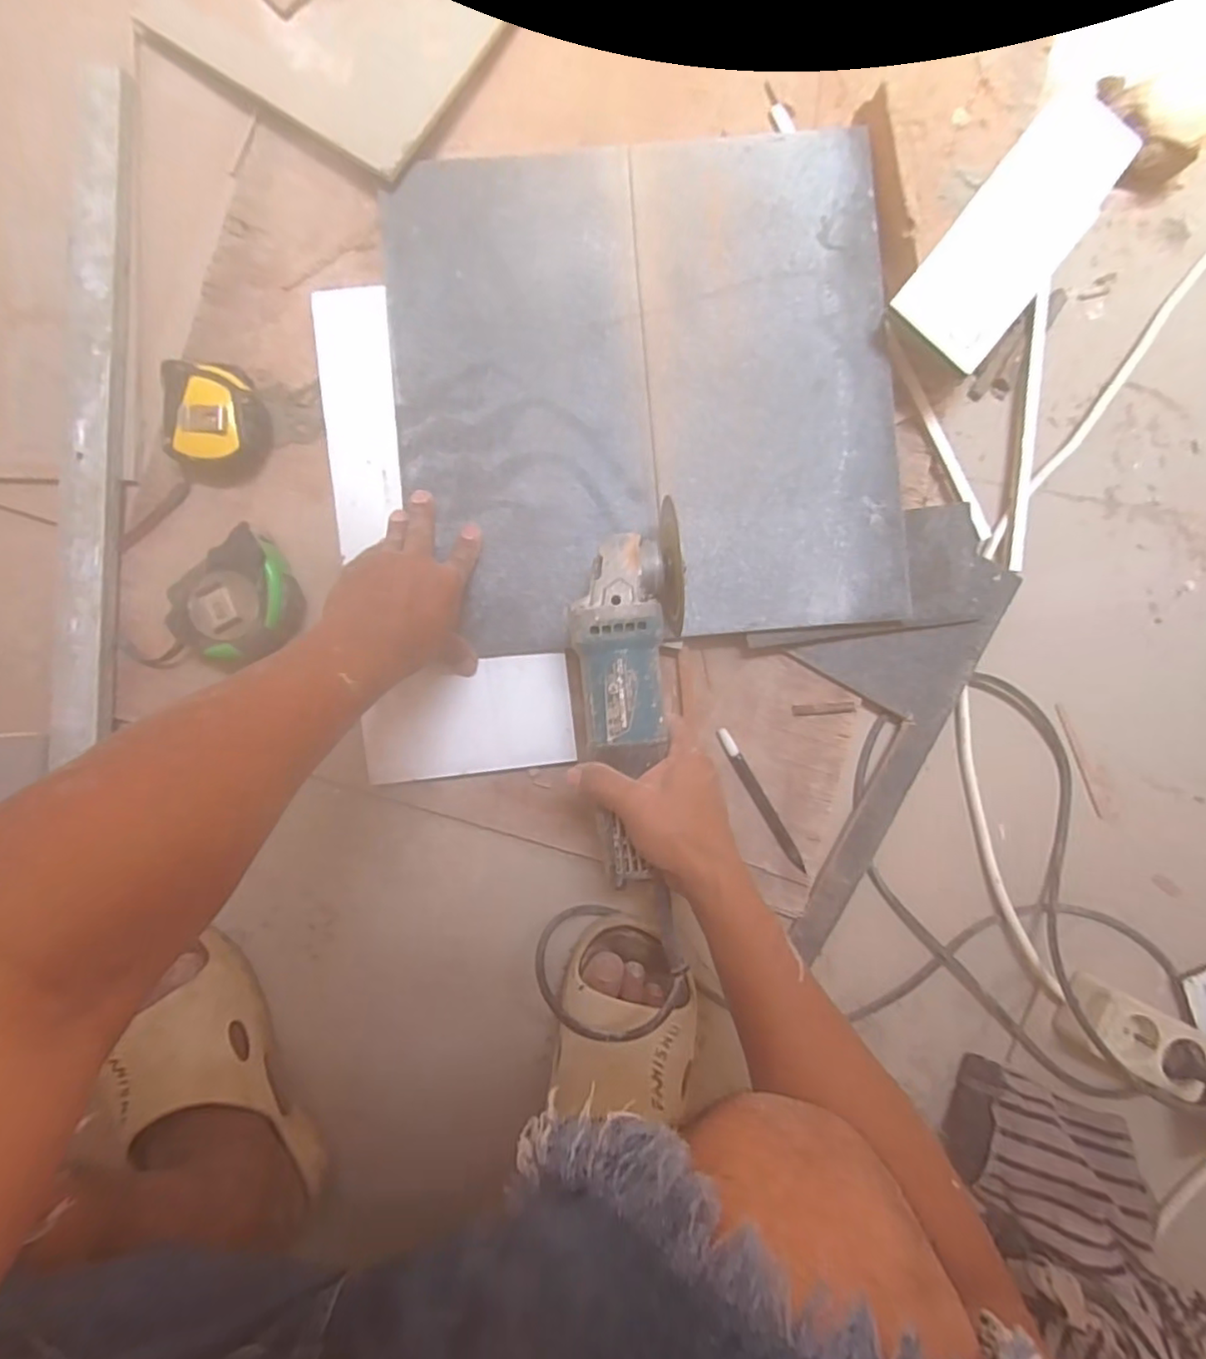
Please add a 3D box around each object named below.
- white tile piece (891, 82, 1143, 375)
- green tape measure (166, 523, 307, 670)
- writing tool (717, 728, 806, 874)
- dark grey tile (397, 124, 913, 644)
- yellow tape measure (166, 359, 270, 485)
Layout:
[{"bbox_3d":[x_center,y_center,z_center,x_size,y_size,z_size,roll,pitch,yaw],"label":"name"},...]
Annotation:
[{"bbox_3d":[0.313,-0.340,0.472,0.081,0.010,0.224,38,89,-3],"label":"white tile piece"},{"bbox_3d":[-0.277,-0.057,0.486,0.095,0.043,0.078,-40,93,-2],"label":"green tape measure"},{"bbox_3d":[0.134,0.101,0.529,0.012,0.006,0.137,-30,92,-3],"label":"writing tool"},{"bbox_3d":[0.036,-0.224,0.497,0.384,0.007,0.382,-5,90,-1],"label":"dark grey tile"},{"bbox_3d":[-0.300,-0.198,0.486,0.069,0.036,0.086,8,90,-4],"label":"yellow tape measure"}]

